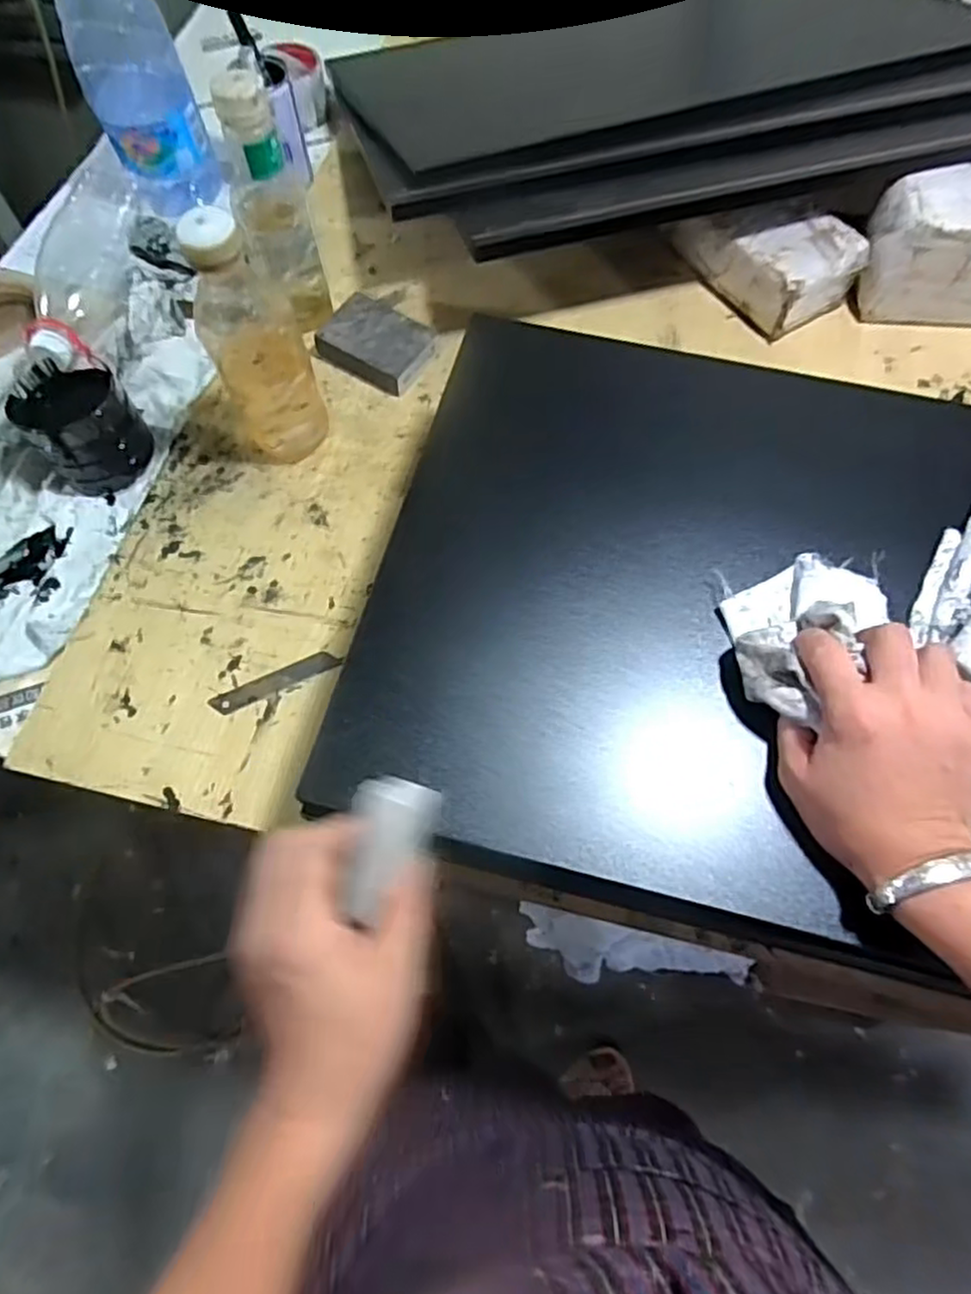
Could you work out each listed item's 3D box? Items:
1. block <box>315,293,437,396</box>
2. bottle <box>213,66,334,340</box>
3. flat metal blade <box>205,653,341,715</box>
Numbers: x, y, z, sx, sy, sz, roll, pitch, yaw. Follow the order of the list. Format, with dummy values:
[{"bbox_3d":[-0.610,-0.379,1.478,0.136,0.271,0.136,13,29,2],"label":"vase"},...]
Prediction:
[{"bbox_3d":[-0.104,-0.292,0.668,0.102,0.028,0.072,31,69,12],"label":"block"},{"bbox_3d":[-0.187,-0.379,0.615,0.064,0.210,0.066,-15,67,-7],"label":"bottle"},{"bbox_3d":[-0.162,0.027,0.537,0.099,0.004,0.017,-22,68,-10],"label":"flat metal blade"}]

